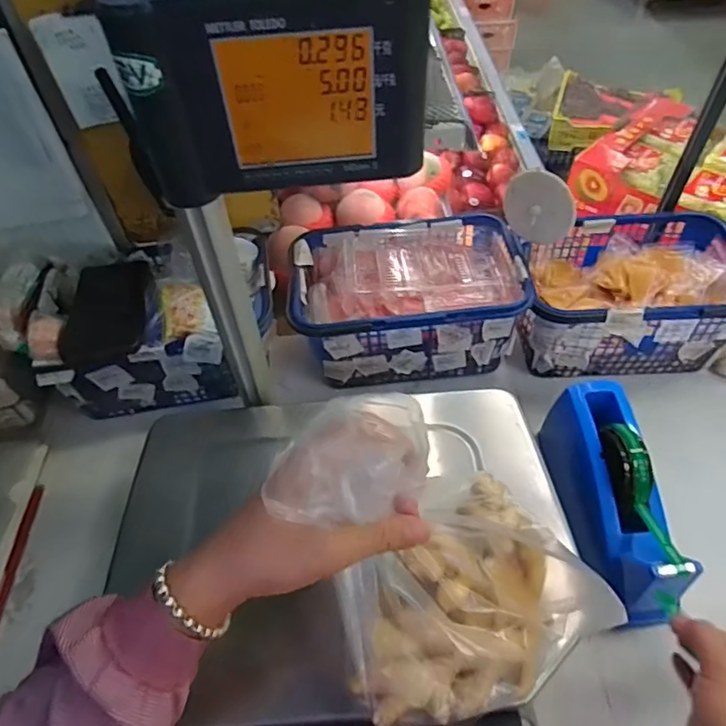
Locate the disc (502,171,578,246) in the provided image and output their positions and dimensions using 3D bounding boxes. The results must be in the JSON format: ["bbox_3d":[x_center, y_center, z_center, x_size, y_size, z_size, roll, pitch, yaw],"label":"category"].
[{"bbox_3d":[0.199,-0.174,0.604,0.078,0.072,0.007,21,31,17],"label":"disc"}]

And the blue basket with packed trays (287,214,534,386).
[{"bbox_3d":[0.052,-0.080,0.677,0.266,0.113,0.177,-5,50,-2],"label":"blue basket with packed trays"}]

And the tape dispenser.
[{"bbox_3d":[0.239,0.126,0.525,0.078,0.099,0.228,-6,56,-2],"label":"tape dispenser"}]

